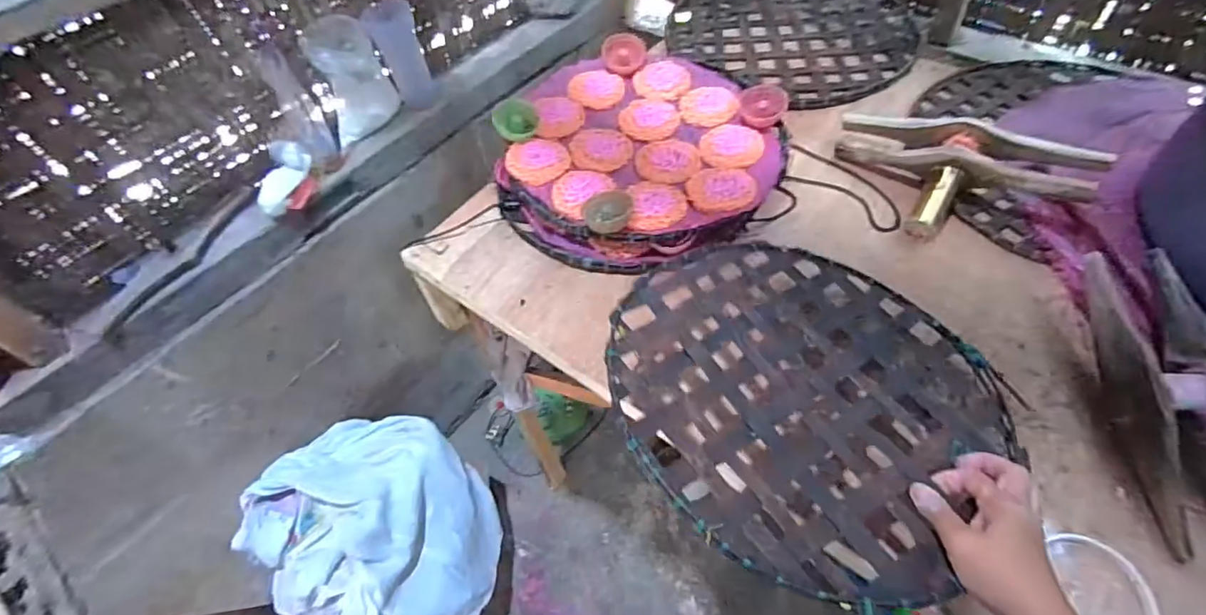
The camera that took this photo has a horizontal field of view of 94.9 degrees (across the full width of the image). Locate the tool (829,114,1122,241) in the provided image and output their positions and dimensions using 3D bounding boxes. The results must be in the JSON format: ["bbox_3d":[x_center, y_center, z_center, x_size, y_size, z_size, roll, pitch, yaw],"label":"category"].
[{"bbox_3d":[0.395,-0.153,0.648,0.133,0.081,0.277,-43,47,-22],"label":"tool"}]

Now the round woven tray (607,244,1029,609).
[{"bbox_3d":[0.171,0.064,0.490,0.337,0.014,0.314,6,48,-7],"label":"round woven tray"}]

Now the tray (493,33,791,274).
[{"bbox_3d":[0.048,-0.207,0.732,0.358,0.067,0.371,20,59,18],"label":"tray"}]

